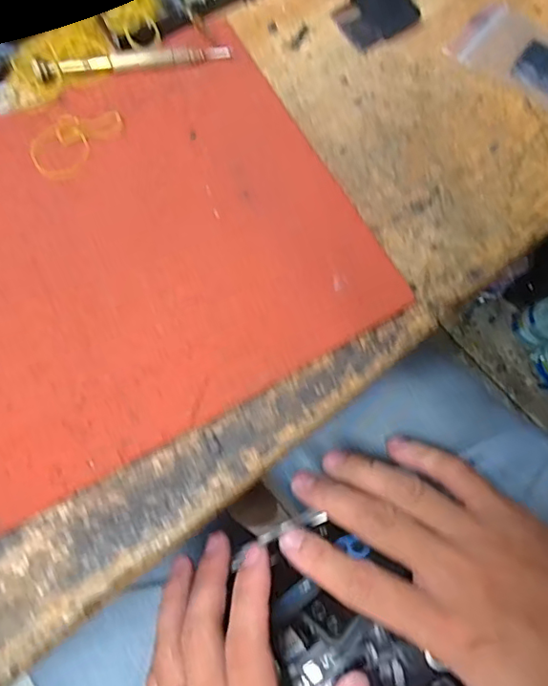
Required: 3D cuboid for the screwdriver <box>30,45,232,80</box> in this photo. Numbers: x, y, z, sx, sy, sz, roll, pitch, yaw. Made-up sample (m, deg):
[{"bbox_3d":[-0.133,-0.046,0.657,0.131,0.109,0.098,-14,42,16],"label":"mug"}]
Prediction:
[{"bbox_3d":[-0.076,-0.152,0.302,0.103,0.009,0.009,-7,74,-2],"label":"screwdriver"}]

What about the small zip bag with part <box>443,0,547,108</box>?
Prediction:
[{"bbox_3d":[0.141,-0.157,0.307,0.080,0.007,0.047,37,78,10],"label":"small zip bag with part"}]

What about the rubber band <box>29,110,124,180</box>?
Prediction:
[{"bbox_3d":[-0.104,-0.108,0.293,0.029,0.004,0.049,42,79,11],"label":"rubber band"}]

